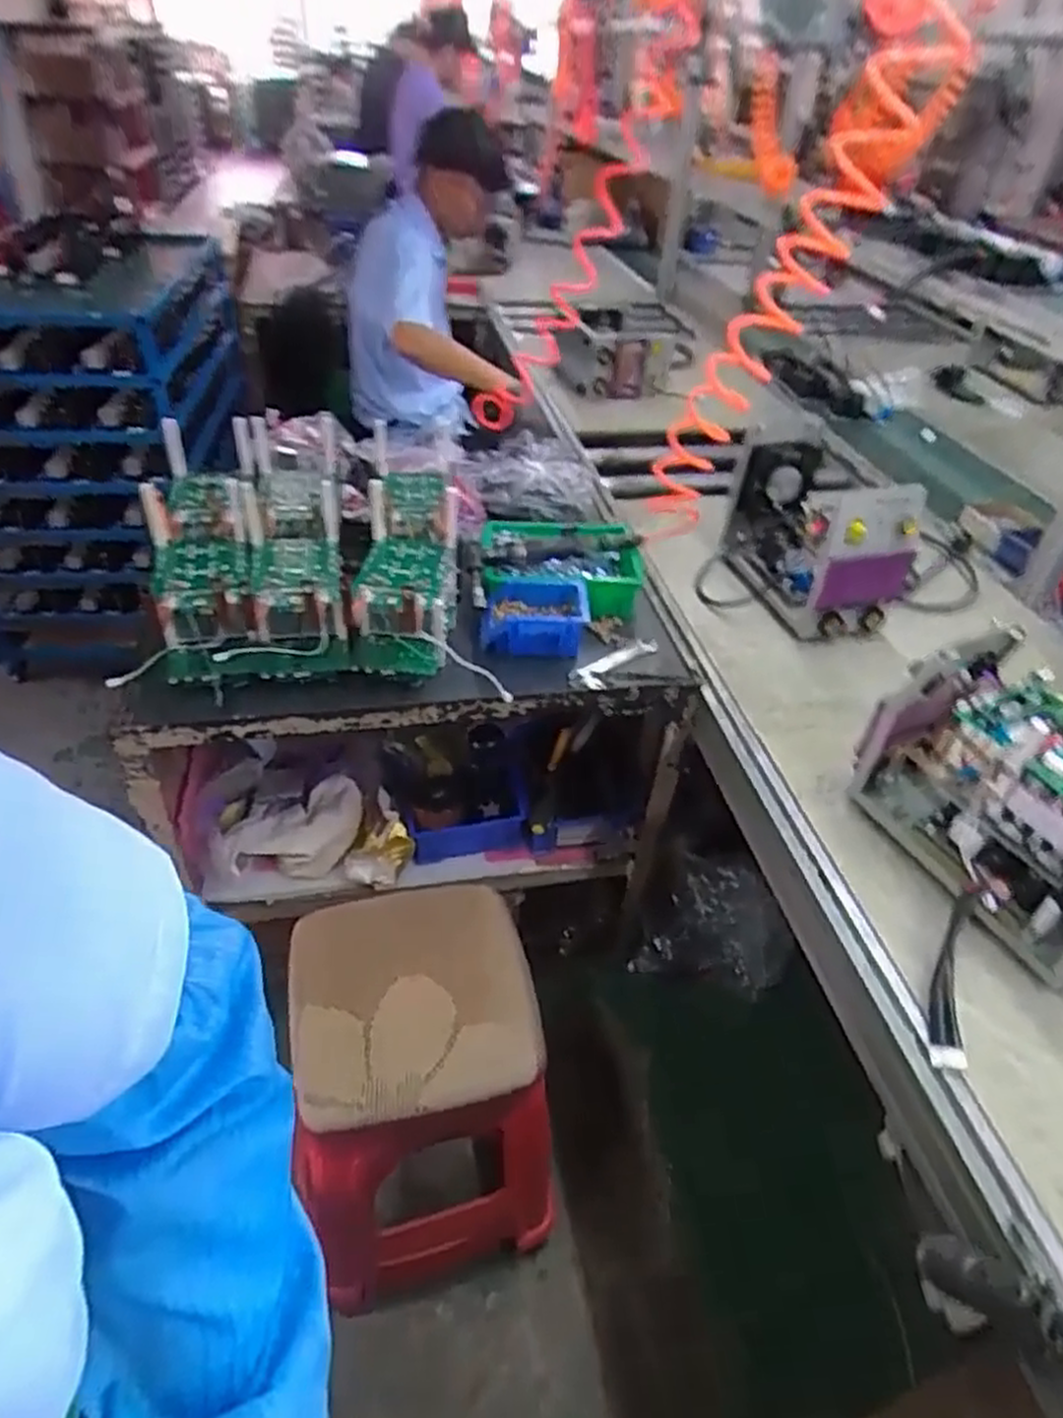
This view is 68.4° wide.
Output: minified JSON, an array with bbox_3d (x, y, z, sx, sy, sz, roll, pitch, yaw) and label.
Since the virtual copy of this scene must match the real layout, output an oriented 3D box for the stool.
[{"bbox_3d":[-0.140,0.536,1.077,0.303,0.454,0.391,-4,41,-10],"label":"stool"}]

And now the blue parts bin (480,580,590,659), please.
[{"bbox_3d":[0.007,-0.140,1.159,0.150,0.061,0.140,6,40,2],"label":"blue parts bin"}]

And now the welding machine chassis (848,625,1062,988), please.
[{"bbox_3d":[0.509,0.088,0.815,0.145,0.199,0.315,-17,45,-24],"label":"welding machine chassis"}]

